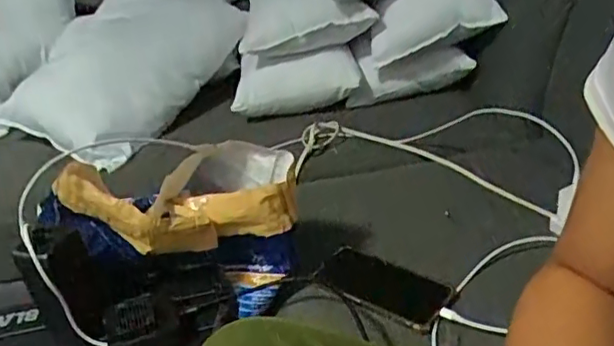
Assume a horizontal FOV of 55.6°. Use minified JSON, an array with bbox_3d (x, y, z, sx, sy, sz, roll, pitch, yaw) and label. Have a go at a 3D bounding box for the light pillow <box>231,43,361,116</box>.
[{"bbox_3d":[-0.019,-0.175,1.157,0.250,0.151,0.053,-10,30,-4],"label":"light pillow"}]

